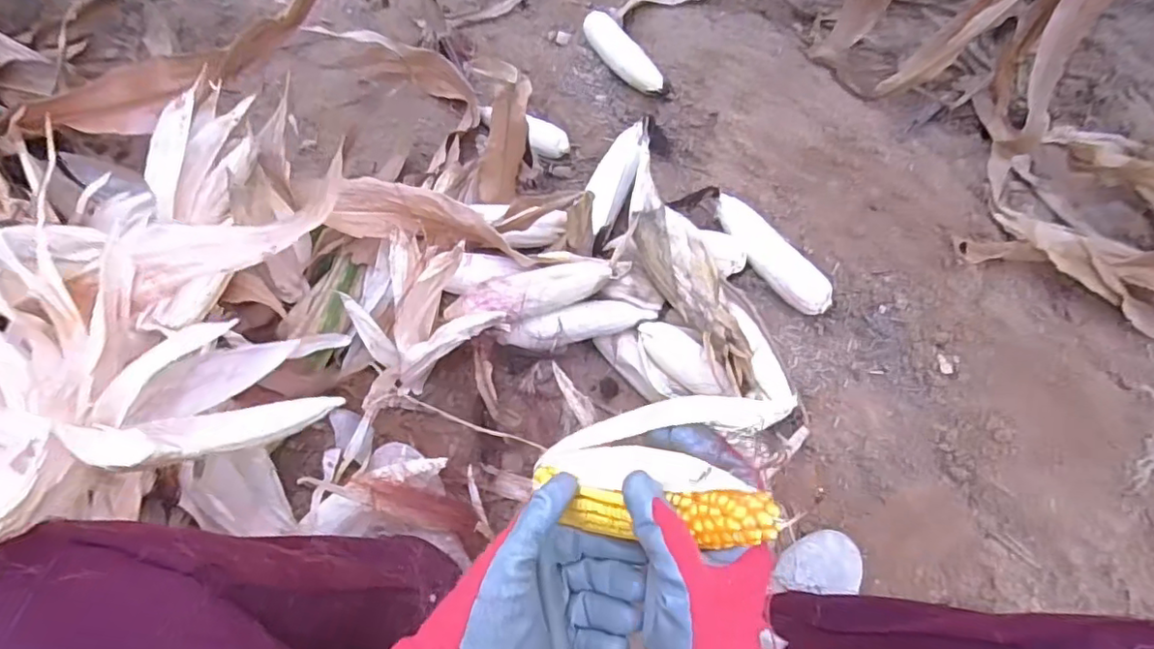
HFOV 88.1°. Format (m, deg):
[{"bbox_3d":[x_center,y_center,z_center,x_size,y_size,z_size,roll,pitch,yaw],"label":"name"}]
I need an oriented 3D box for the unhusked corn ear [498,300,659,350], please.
[{"bbox_3d":[-0.001,0.002,0.780,0.202,0.040,0.041,-11,64,-5],"label":"unhusked corn ear"}]

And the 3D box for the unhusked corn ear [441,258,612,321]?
[{"bbox_3d":[-0.064,-0.040,0.765,0.214,0.052,0.062,-13,64,-6],"label":"unhusked corn ear"}]

